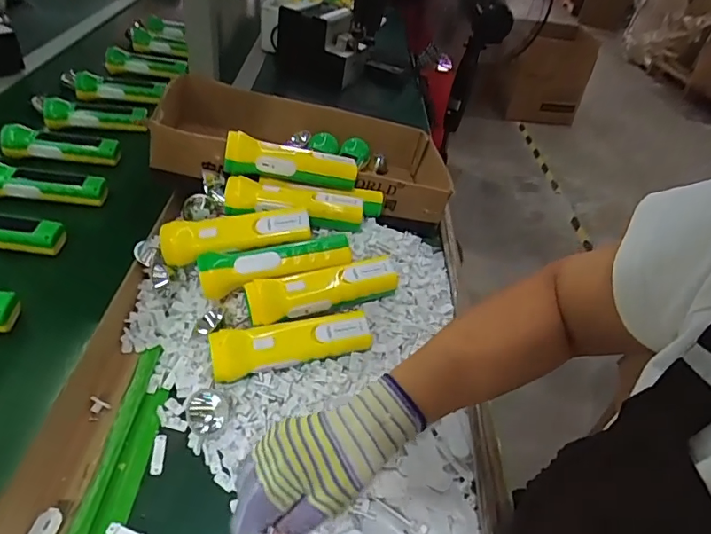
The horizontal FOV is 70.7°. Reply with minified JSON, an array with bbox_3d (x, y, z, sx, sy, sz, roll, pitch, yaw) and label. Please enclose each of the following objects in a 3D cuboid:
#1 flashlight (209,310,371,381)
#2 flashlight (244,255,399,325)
[{"bbox_3d":[-0.064,0.081,0.513,0.163,0.042,0.042,-7,43,-17],"label":"flashlight"},{"bbox_3d":[-0.033,0.021,0.539,0.167,0.034,0.044,-11,45,-21],"label":"flashlight"}]

